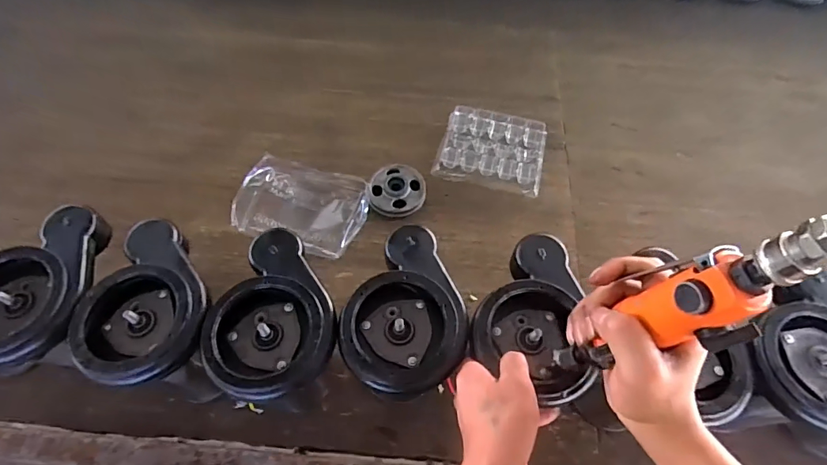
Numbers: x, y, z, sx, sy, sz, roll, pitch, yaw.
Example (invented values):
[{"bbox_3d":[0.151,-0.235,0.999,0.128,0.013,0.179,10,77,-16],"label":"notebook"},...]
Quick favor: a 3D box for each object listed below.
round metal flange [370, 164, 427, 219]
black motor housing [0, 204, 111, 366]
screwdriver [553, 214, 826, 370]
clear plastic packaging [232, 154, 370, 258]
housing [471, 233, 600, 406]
[{"bbox_3d":[-0.024,-0.069,0.701,0.084,0.018,0.096,5,60,2],"label":"round metal flange"},{"bbox_3d":[-0.380,0.048,0.449,0.117,0.040,0.161,-9,60,-6],"label":"black motor housing"},{"bbox_3d":[0.159,0.049,0.274,0.034,0.214,0.045,3,58,-21],"label":"screwdriver"},{"bbox_3d":[-0.166,-0.035,0.693,0.189,0.048,0.140,16,61,8],"label":"clear plastic packaging"},{"bbox_3d":[0.111,0.078,0.448,0.103,0.043,0.164,4,60,2],"label":"housing"}]

